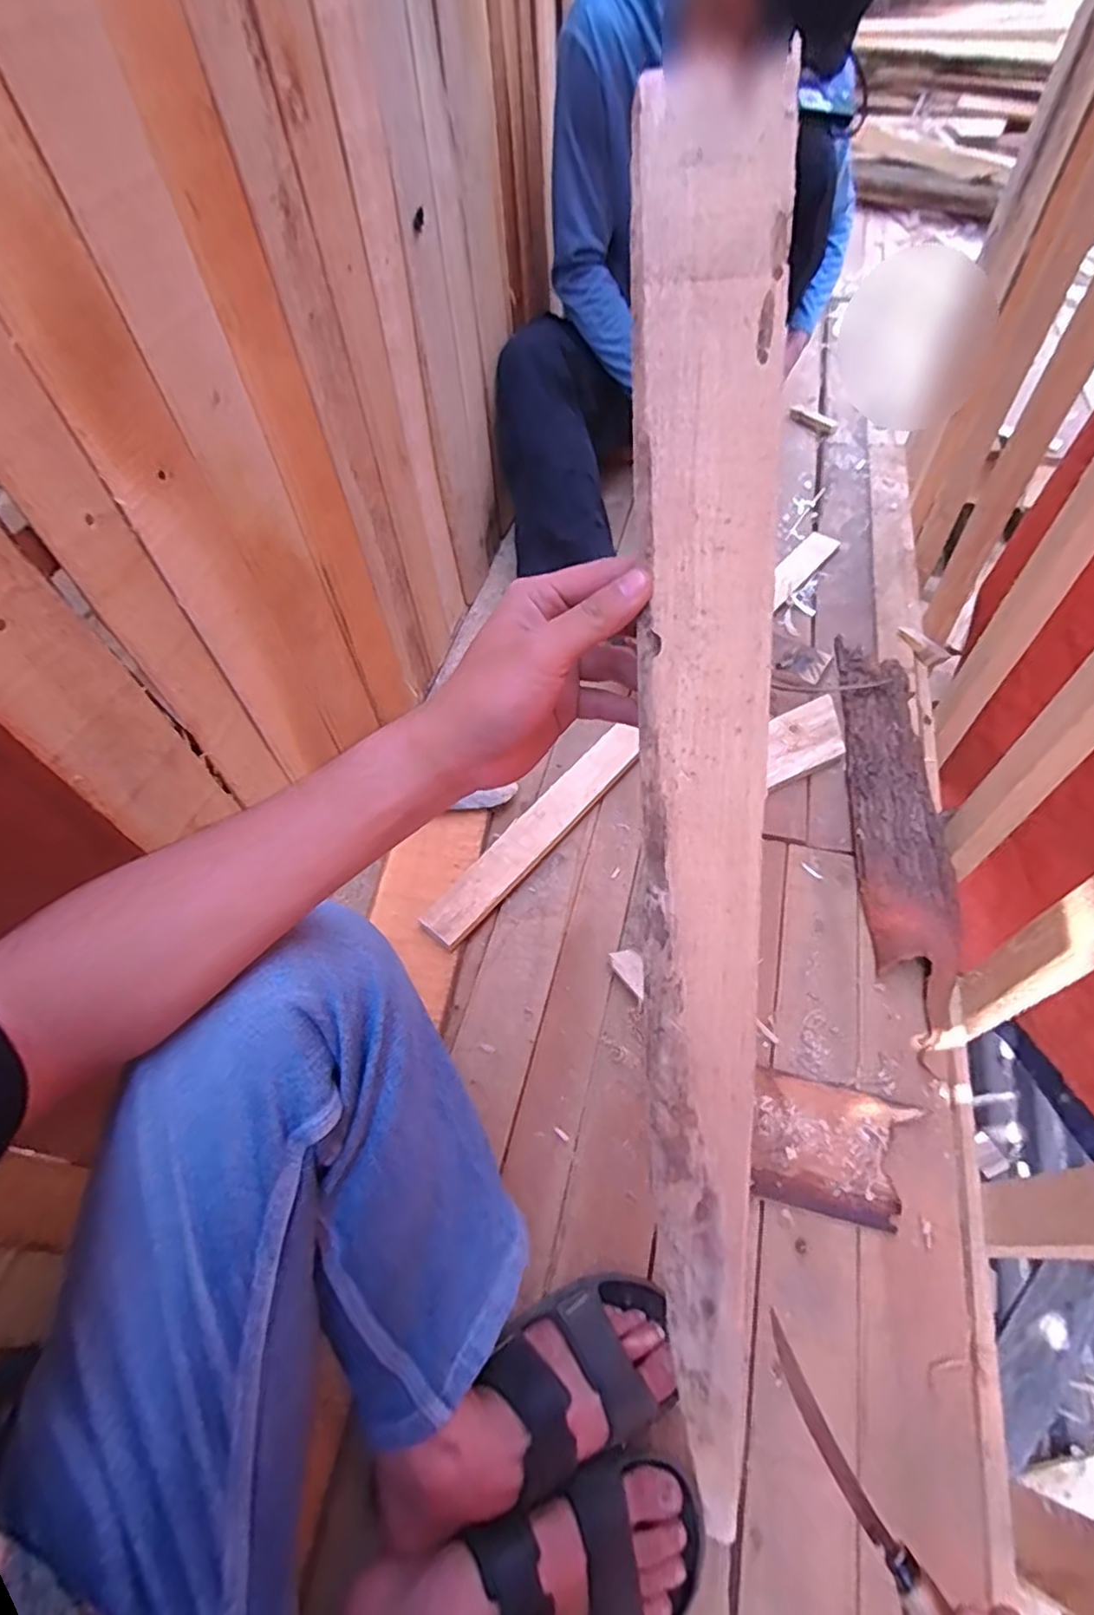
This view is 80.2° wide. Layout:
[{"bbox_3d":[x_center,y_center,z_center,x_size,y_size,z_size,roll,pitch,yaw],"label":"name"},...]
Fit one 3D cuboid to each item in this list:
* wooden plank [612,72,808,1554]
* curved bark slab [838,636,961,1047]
[{"bbox_3d":[0.089,0.107,0.352,0.059,0.764,0.016,-6,18,-2],"label":"wooden plank"},{"bbox_3d":[0.440,-0.008,0.826,0.099,0.046,0.555,6,57,6],"label":"curved bark slab"}]

